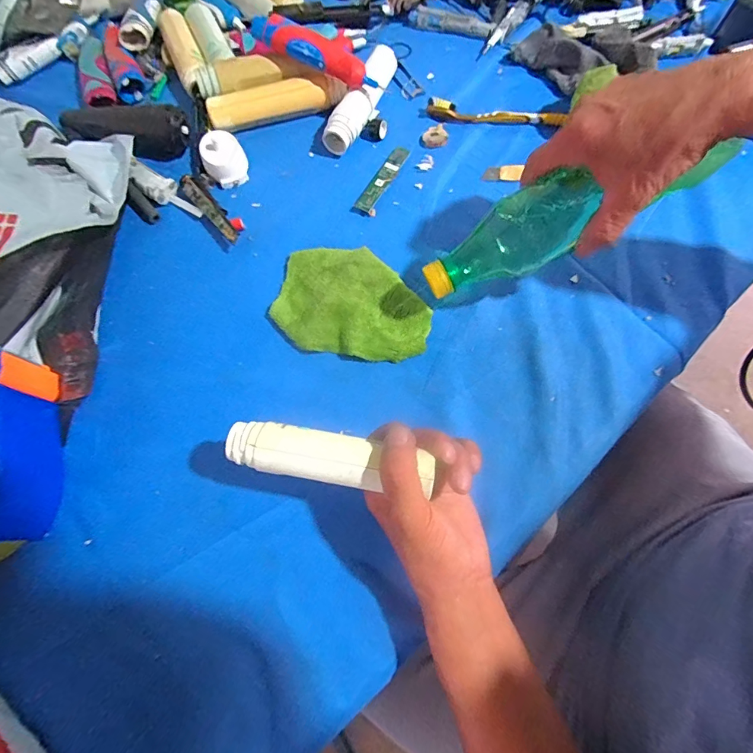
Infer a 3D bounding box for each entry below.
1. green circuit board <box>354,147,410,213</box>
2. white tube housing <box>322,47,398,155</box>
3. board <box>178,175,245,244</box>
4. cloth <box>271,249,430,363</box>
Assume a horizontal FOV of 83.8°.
[{"bbox_3d":[0.008,-0.210,0.442,0.018,0.005,0.093,27,72,13],"label":"green circuit board"},{"bbox_3d":[-0.013,-0.313,0.464,0.039,0.027,0.143,20,71,11],"label":"white tube housing"},{"bbox_3d":[-0.166,-0.172,0.428,0.025,0.014,0.102,-39,71,-12],"label":"board"},{"bbox_3d":[-0.021,-0.071,0.382,0.141,0.013,0.104,9,69,7],"label":"cloth"}]

